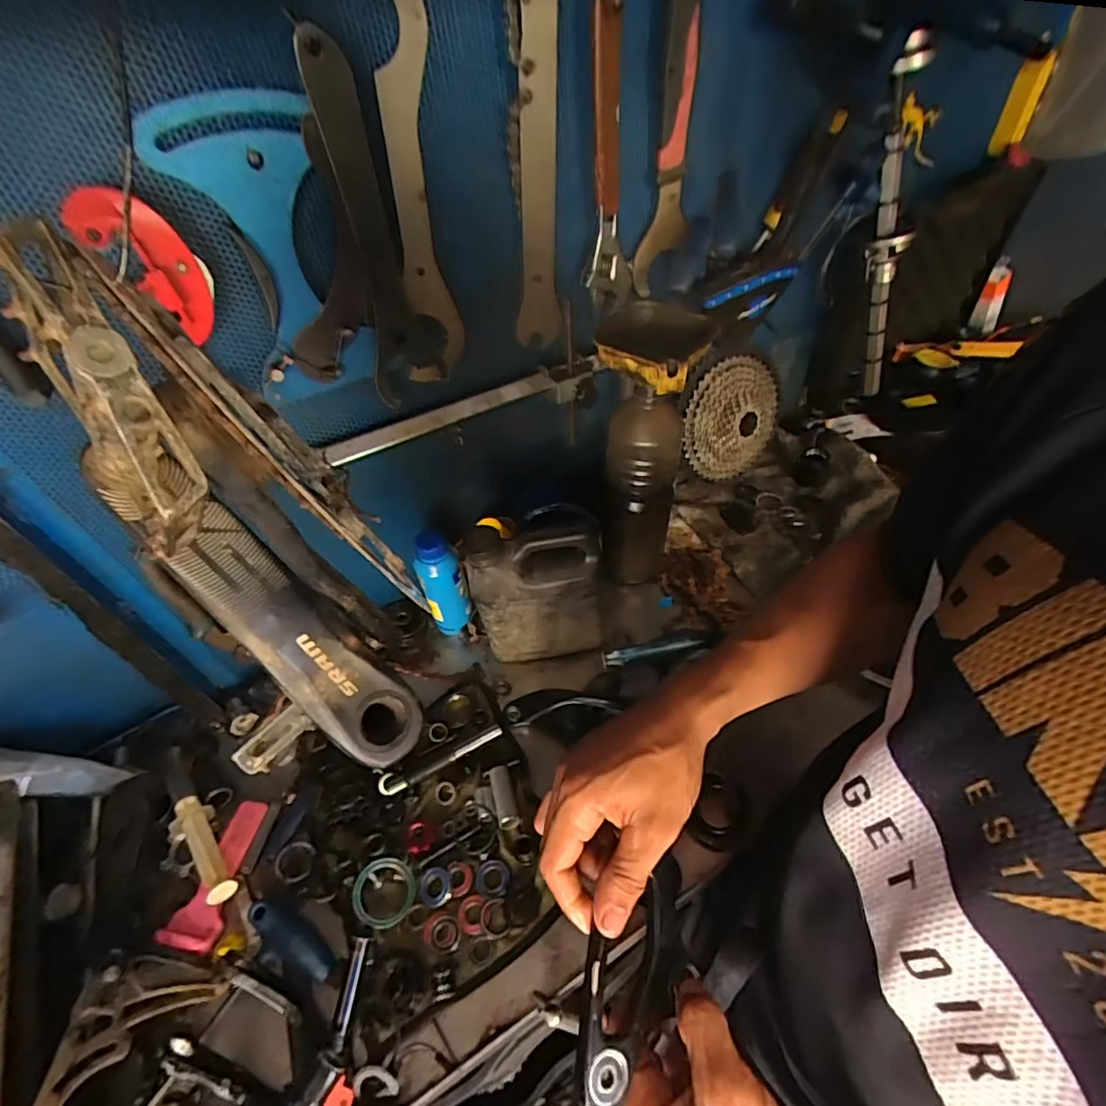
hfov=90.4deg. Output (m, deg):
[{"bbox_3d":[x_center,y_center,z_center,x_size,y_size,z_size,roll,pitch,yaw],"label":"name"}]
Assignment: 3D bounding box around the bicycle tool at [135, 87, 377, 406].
[{"bbox_3d":[-0.197,-0.209,0.394,0.099,0.185,0.017,-27,50,-17],"label":"bicycle tool"}]

